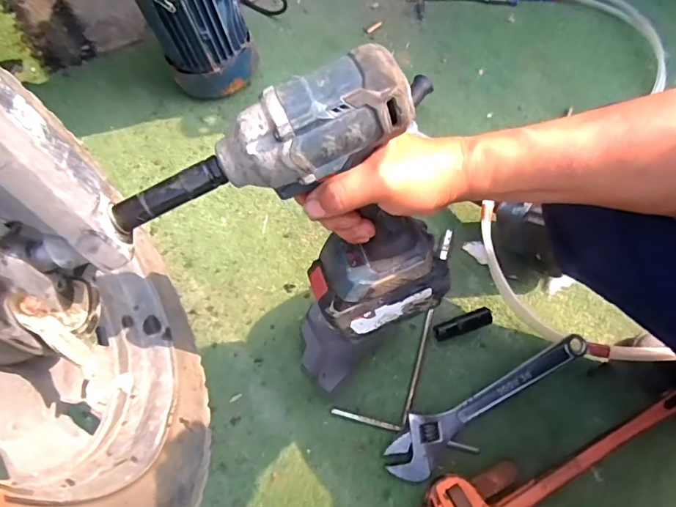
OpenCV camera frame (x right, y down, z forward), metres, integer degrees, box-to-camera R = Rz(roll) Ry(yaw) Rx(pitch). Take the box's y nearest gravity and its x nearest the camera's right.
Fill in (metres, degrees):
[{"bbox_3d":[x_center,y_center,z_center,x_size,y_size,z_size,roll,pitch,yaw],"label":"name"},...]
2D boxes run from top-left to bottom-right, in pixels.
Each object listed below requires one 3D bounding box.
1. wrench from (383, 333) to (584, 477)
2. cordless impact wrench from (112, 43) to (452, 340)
[{"bbox_3d":[0.179,0.174,0.582,0.279,0.024,0.057,-33,71,-12],"label":"wrench"},{"bbox_3d":[-0.001,-0.027,0.399,0.210,0.260,0.083,-29,46,13],"label":"cordless impact wrench"}]

